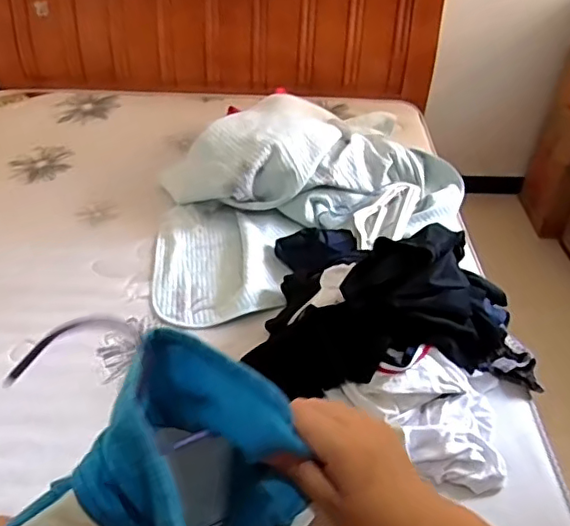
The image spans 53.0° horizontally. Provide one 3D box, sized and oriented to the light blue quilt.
[{"bbox_3d":[0.045,-0.244,1.690,1.002,0.215,0.699,-16,43,-20],"label":"light blue quilt"}]

